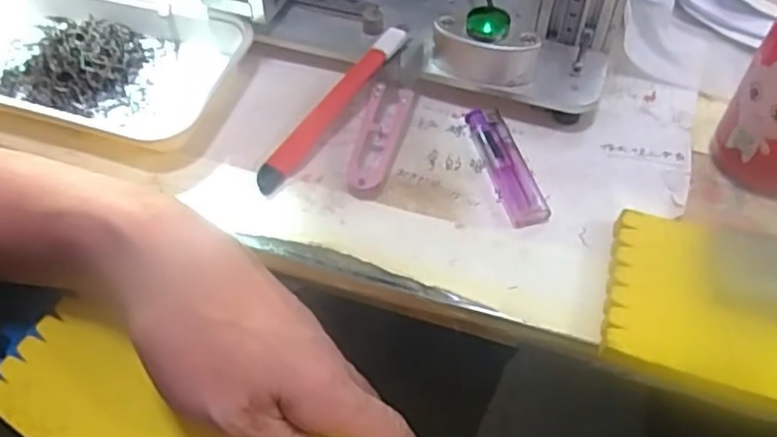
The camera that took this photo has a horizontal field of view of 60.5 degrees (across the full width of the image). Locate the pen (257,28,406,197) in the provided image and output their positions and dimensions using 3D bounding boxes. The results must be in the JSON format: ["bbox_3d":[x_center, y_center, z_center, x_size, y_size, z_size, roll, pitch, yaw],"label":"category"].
[{"bbox_3d":[-0.030,-0.059,0.366,0.015,0.014,0.120,32,74,22],"label":"pen"}]

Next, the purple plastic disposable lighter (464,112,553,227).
[{"bbox_3d":[0.062,-0.028,0.346,0.021,0.011,0.075,-11,53,-8],"label":"purple plastic disposable lighter"}]

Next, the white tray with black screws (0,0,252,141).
[{"bbox_3d":[-0.174,-0.097,0.390,0.165,0.028,0.093,14,54,11],"label":"white tray with black screws"}]

